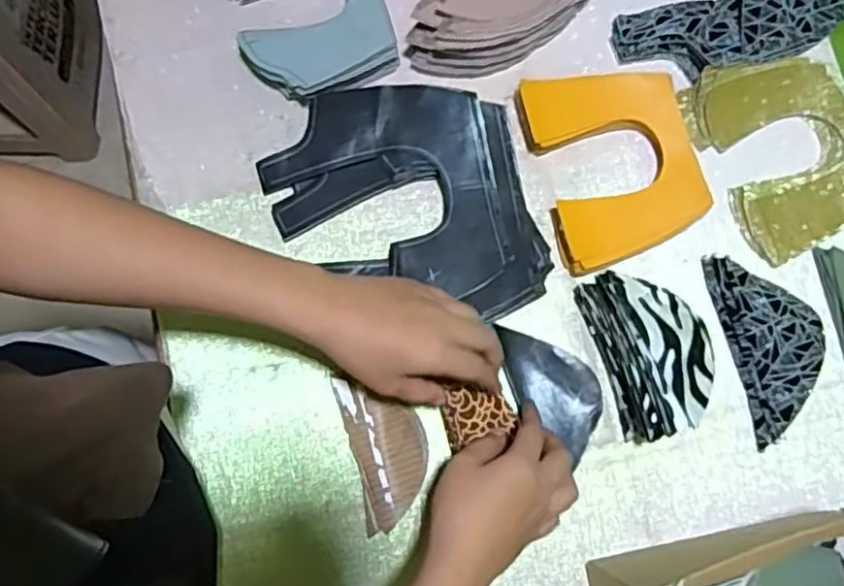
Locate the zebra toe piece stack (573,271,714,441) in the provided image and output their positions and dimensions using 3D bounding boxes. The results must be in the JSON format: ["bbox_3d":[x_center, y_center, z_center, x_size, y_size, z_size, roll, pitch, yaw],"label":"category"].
[{"bbox_3d":[0.169,0.041,0.505,0.061,0.071,0.120,-18,81,-5],"label":"zebra toe piece stack"}]

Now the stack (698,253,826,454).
[{"bbox_3d":[0.278,0.038,0.544,0.072,0.012,0.148,-13,81,-6],"label":"stack"}]

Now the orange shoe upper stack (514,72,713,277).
[{"bbox_3d":[0.154,-0.105,0.552,0.126,0.034,0.154,-16,81,-6],"label":"orange shoe upper stack"}]

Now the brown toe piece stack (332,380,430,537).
[{"bbox_3d":[-0.025,0.116,0.514,0.056,0.009,0.111,-14,81,-6],"label":"brown toe piece stack"}]

